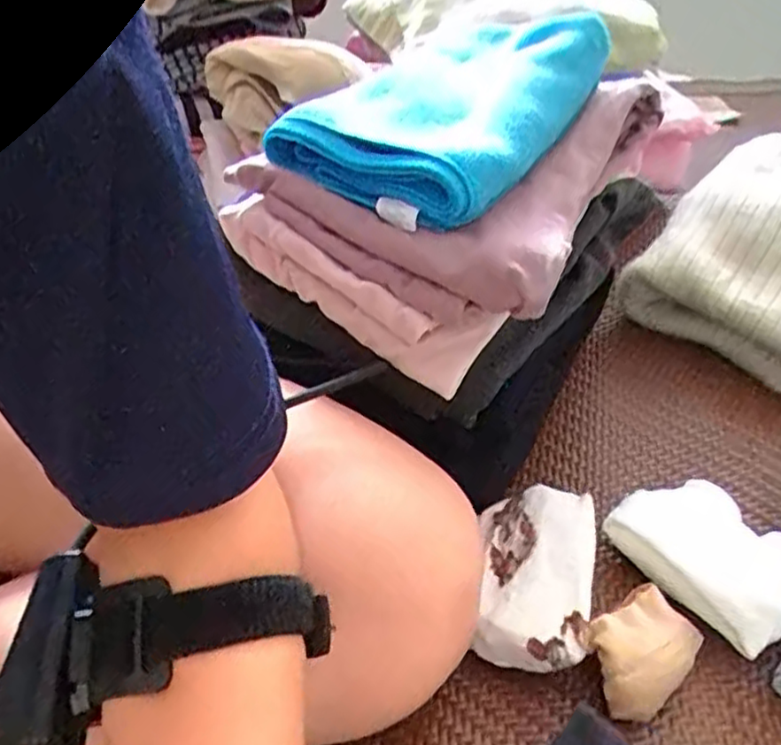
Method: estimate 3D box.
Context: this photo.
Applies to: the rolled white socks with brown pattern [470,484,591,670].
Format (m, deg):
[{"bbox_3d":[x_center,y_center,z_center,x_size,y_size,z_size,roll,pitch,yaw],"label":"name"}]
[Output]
[{"bbox_3d":[0.074,0.110,0.366,0.054,0.048,0.089,5,44,6],"label":"rolled white socks with brown pattern"}]

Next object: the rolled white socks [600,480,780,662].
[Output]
[{"bbox_3d":[0.174,0.103,0.386,0.063,0.037,0.096,-30,51,-27],"label":"rolled white socks"}]

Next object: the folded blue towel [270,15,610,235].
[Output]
[{"bbox_3d":[0.041,-0.149,0.387,0.114,0.047,0.185,32,51,28],"label":"folded blue towel"}]

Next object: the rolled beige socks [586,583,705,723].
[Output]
[{"bbox_3d":[0.124,0.140,0.348,0.066,0.030,0.043,-32,52,-29],"label":"rolled beige socks"}]

